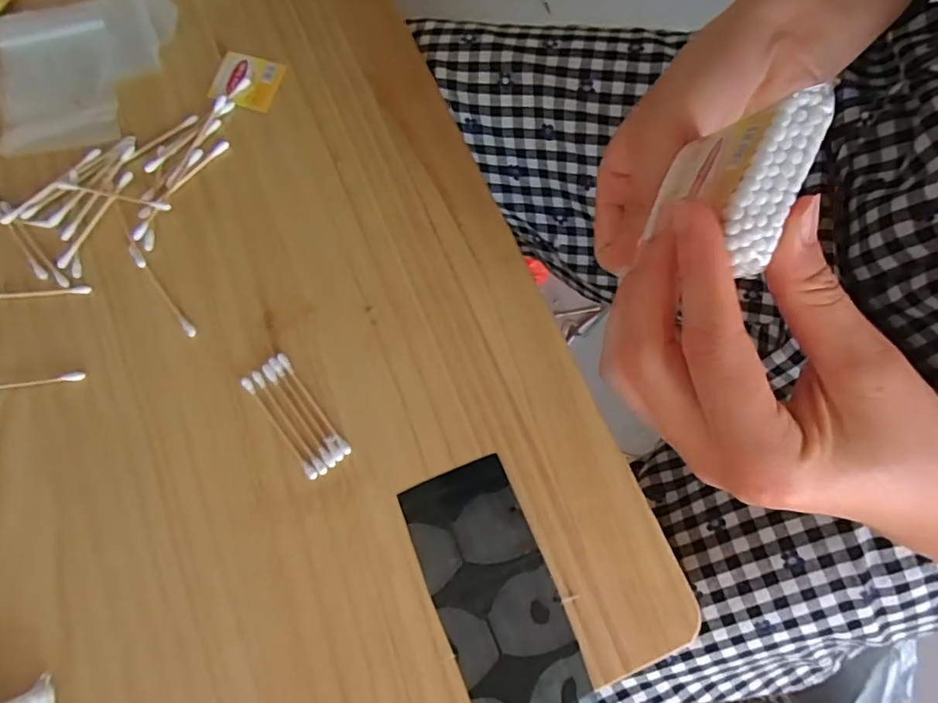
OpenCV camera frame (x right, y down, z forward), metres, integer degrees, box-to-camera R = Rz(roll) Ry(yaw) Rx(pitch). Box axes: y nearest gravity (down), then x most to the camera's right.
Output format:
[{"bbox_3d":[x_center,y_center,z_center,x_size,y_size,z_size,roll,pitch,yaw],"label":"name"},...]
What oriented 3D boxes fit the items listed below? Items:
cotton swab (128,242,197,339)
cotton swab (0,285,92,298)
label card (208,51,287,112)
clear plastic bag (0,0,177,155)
[{"bbox_3d":[-0.183,-0.037,0.318,0.006,0.004,0.070,-37,79,-11],"label":"cotton swab"},{"bbox_3d":[-0.262,-0.035,0.317,0.071,0.004,0.005,-4,75,-3],"label":"cotton swab"},{"bbox_3d":[-0.152,-0.183,0.361,0.046,0.005,0.037,16,80,7],"label":"label card"},{"bbox_3d":[-0.257,-0.194,0.357,0.115,0.009,0.123,-14,75,-6],"label":"clear plastic bag"}]

